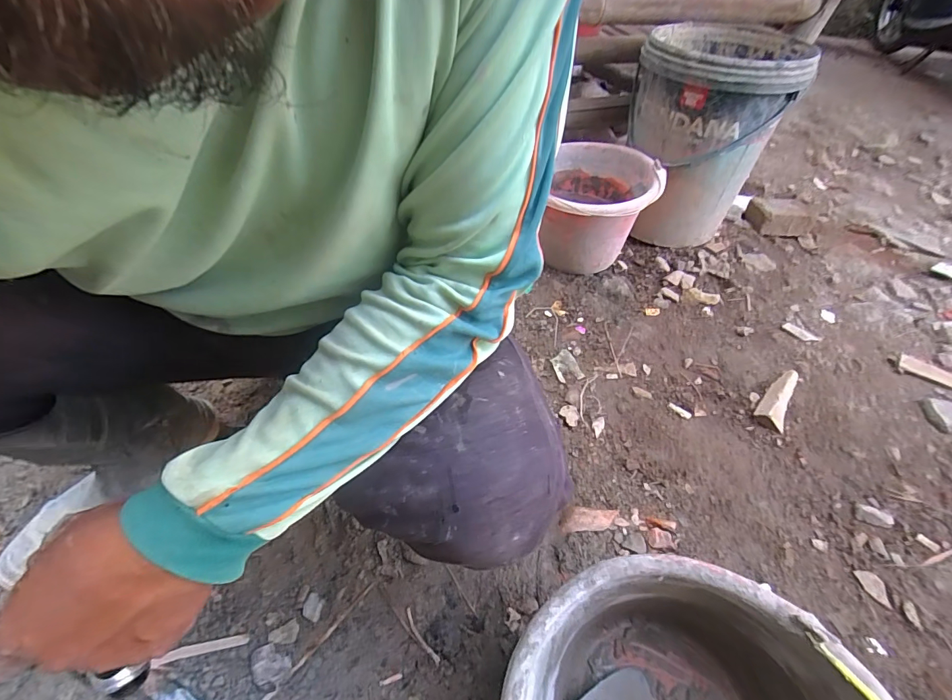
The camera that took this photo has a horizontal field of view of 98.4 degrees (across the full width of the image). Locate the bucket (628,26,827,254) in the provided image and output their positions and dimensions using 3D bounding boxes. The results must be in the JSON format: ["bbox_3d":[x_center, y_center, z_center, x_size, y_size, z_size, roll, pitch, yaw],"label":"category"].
[{"bbox_3d":[0.487,-0.463,0.935,0.272,0.386,0.322,26,53,17],"label":"bucket"}]

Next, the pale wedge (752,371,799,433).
[{"bbox_3d":[0.518,0.084,0.702,0.044,0.019,0.137,36,57,24],"label":"pale wedge"}]

